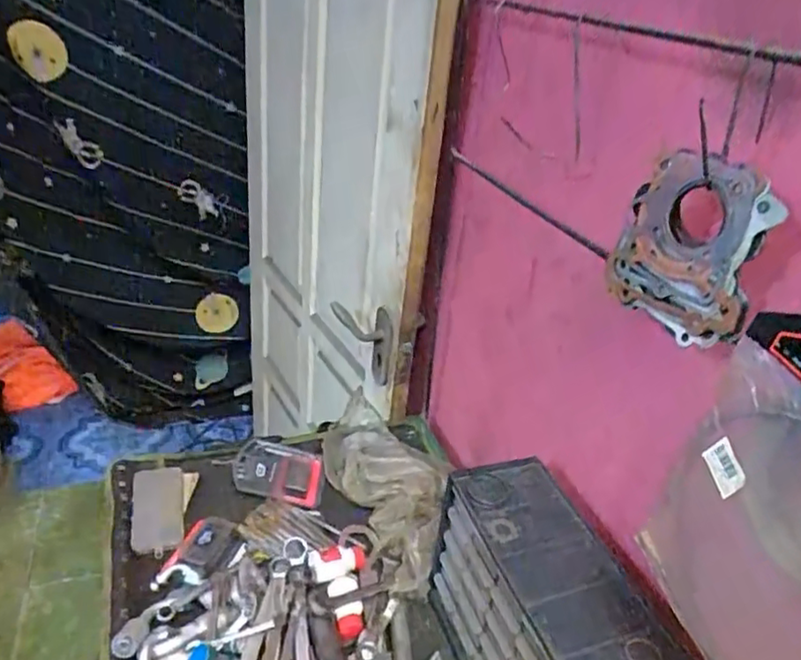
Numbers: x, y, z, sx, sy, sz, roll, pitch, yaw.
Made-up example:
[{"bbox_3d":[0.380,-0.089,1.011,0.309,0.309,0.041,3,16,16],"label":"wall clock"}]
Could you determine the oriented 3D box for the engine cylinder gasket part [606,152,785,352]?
[{"bbox_3d":[0.222,-0.064,0.478,0.028,0.129,0.114,-10,35,-26],"label":"engine cylinder gasket part"}]

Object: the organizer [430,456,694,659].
[{"bbox_3d":[0.153,0.322,0.677,0.123,0.201,0.309,-5,33,-19],"label":"organizer"}]

